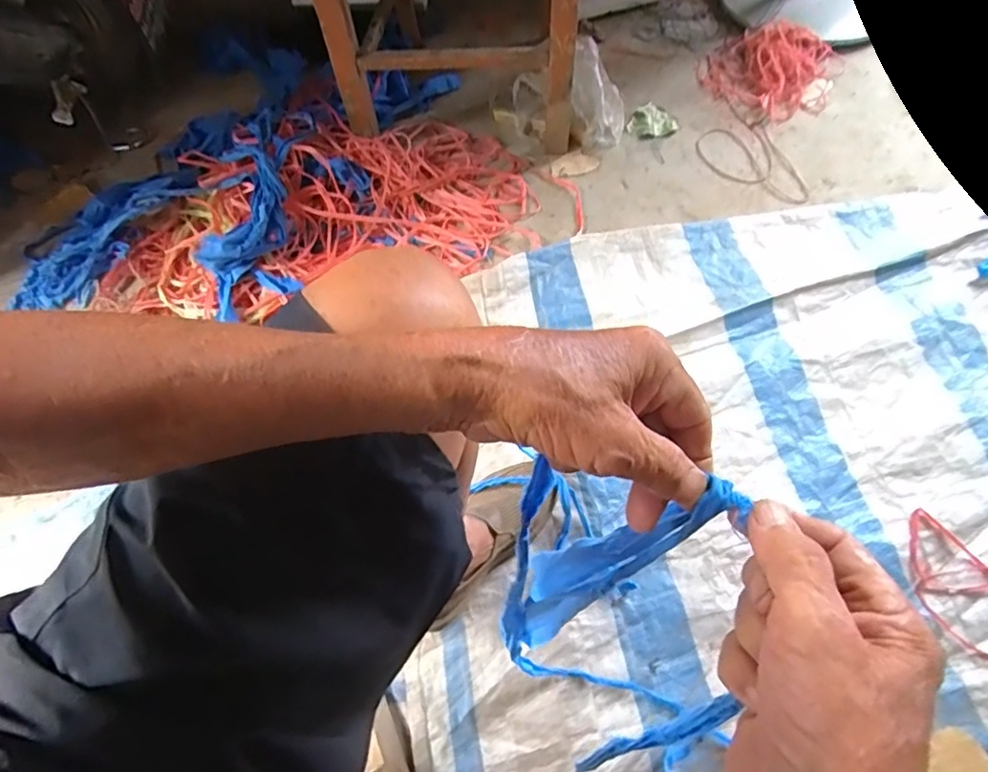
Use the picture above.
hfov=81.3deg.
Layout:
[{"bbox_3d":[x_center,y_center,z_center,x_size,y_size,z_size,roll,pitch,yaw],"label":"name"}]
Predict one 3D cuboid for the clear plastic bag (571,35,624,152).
[{"bbox_3d":[0.208,-0.602,1.181,0.119,0.046,0.236,-10,93,-7],"label":"clear plastic bag"}]

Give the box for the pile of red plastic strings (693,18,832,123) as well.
[{"bbox_3d":[0.618,-0.720,1.292,0.273,0.048,0.292,20,64,14],"label":"pile of red plastic strings"}]

